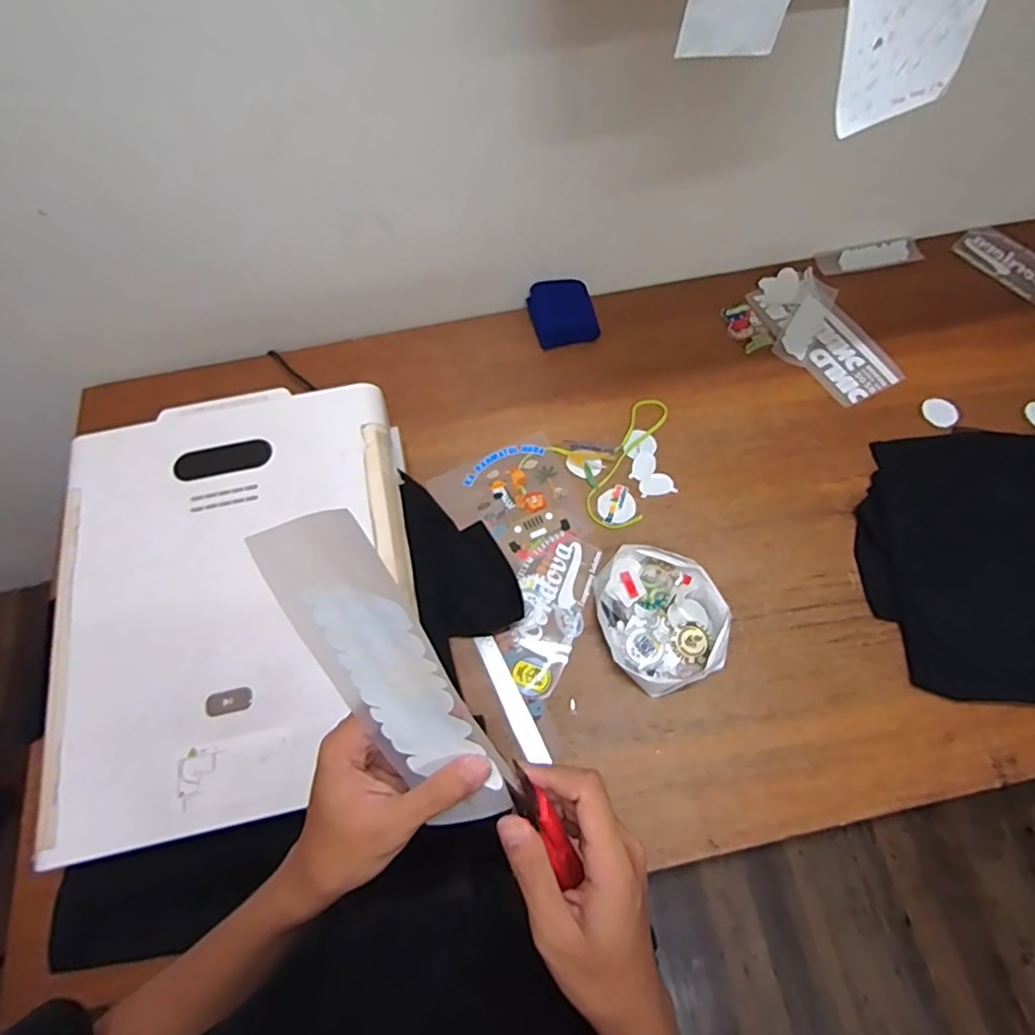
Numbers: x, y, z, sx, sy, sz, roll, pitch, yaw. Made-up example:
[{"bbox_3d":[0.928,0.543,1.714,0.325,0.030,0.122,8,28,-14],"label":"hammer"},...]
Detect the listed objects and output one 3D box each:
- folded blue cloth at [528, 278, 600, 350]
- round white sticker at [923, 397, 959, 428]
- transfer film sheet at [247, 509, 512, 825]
[{"bbox_3d":[0.083,-0.368,1.032,0.111,0.030,0.122,-11,66,-4],"label":"folded blue cloth"},{"bbox_3d":[0.698,-0.173,0.945,0.053,0.006,0.052,-4,66,10],"label":"round white sticker"},{"bbox_3d":[-0.063,0.087,0.296,0.060,0.008,0.196,-21,110,14],"label":"transfer film sheet"}]

